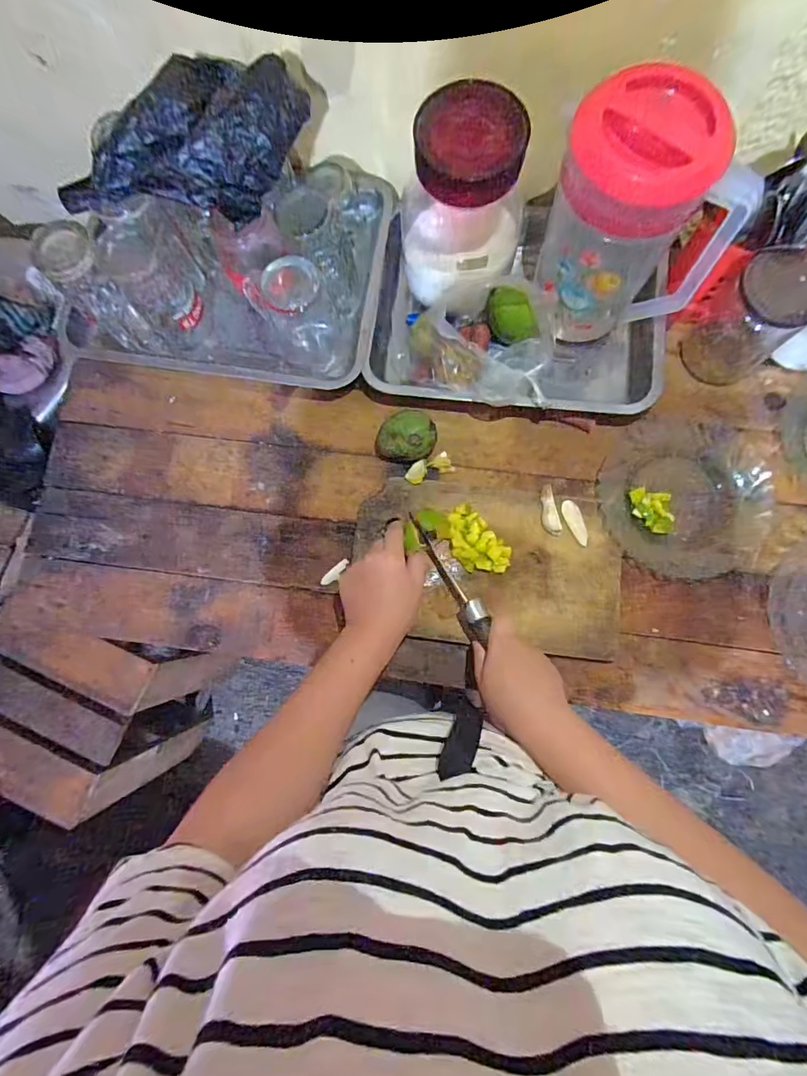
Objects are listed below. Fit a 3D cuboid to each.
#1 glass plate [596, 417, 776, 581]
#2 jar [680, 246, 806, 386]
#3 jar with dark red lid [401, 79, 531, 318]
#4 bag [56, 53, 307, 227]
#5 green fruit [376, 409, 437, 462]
[{"bbox_3d":[0.319,-0.049,0.550,0.180,0.019,0.178,-1,82,4],"label":"glass plate"},{"bbox_3d":[0.370,-0.231,0.519,0.080,0.115,0.081,-1,82,4],"label":"jar"},{"bbox_3d":[0.055,-0.329,0.493,0.113,0.161,0.114,0,80,2],"label":"jar with dark red lid"},{"bbox_3d":[-0.220,-0.389,0.479,0.241,0.059,0.121,5,81,3],"label":"bag"},{"bbox_3d":[0.003,-0.115,0.568,0.068,0.052,0.053,4,83,5],"label":"green fruit"}]

